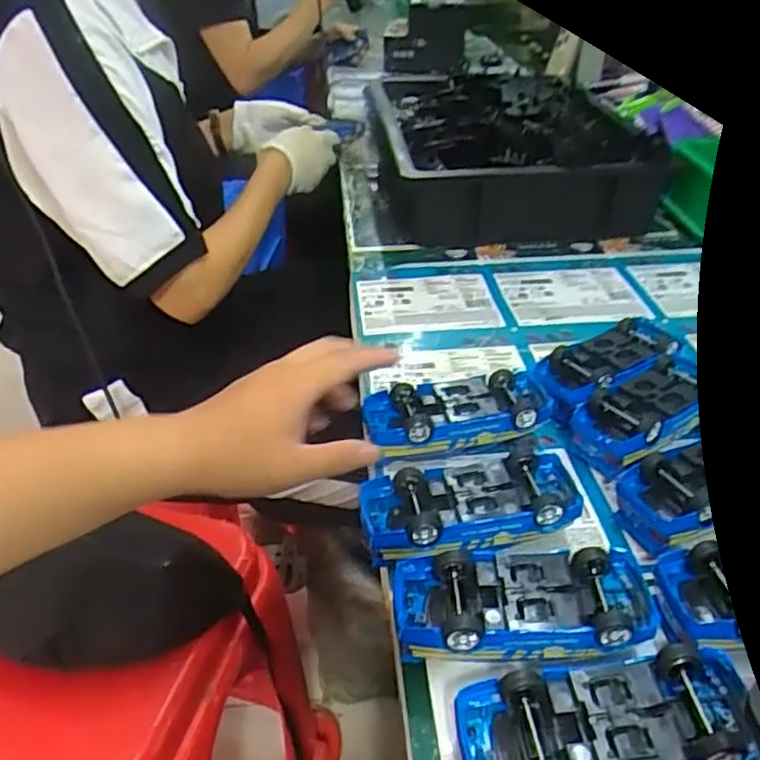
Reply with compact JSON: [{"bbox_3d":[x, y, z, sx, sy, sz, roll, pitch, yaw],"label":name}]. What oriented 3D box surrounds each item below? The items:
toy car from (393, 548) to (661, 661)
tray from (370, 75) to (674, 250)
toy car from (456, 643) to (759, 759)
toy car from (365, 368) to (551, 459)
[{"bbox_3d":[0.077,0.124,0.369,0.138,0.038,0.061,1,35,-1],"label":"toy car"},{"bbox_3d":[0.174,-0.334,1.000,0.330,0.108,0.464,-1,35,-4],"label":"tray"},{"bbox_3d":[0.105,0.163,0.314,0.132,0.048,0.053,-3,35,-6],"label":"toy car"},{"bbox_3d":[0.058,0.031,0.508,0.132,0.049,0.056,-8,36,-13],"label":"toy car"}]

